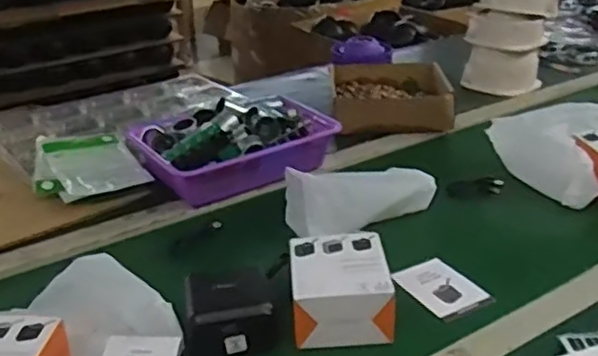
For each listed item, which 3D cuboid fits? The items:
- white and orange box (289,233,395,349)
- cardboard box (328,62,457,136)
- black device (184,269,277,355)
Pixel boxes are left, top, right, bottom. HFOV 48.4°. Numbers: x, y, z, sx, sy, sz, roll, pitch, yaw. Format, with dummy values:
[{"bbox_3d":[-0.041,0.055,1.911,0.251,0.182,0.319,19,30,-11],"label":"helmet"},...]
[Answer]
[{"bbox_3d":[0.043,0.111,0.698,0.098,0.054,0.109,-3,27,-2],"label":"white and orange box"},{"bbox_3d":[0.160,-0.157,1.200,0.210,0.075,0.236,0,27,4],"label":"cardboard box"},{"bbox_3d":[-0.073,0.138,0.684,0.087,0.047,0.089,-7,27,-10],"label":"black device"}]

